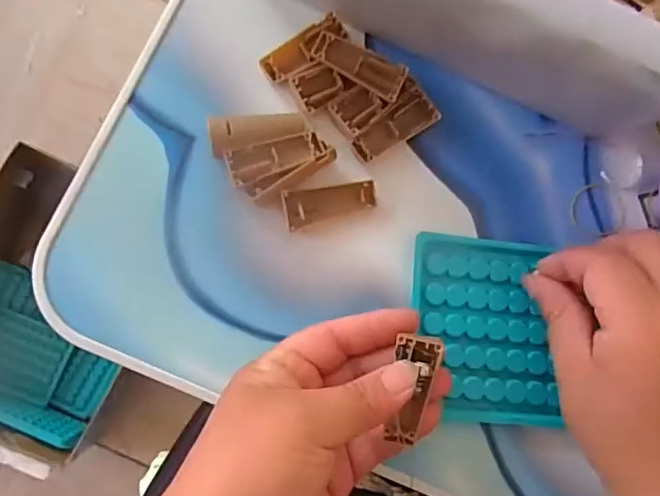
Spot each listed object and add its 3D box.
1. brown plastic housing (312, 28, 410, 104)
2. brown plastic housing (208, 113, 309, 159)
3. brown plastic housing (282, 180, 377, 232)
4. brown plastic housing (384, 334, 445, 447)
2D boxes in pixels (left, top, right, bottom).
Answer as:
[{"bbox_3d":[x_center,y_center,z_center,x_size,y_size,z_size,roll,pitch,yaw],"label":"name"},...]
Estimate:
[{"bbox_3d":[0.016,-0.097,0.305,0.051,0.004,0.019,26,81,-3],"label":"brown plastic housing"},{"bbox_3d":[-0.037,-0.059,0.299,0.050,0.008,0.019,-7,84,-8],"label":"brown plastic housing"},{"bbox_3d":[0.000,-0.024,0.304,0.048,0.013,0.019,-13,84,-8],"label":"brown plastic housing"},{"bbox_3d":[0.038,0.065,0.262,0.018,0.006,0.050,11,94,-5],"label":"brown plastic housing"}]

